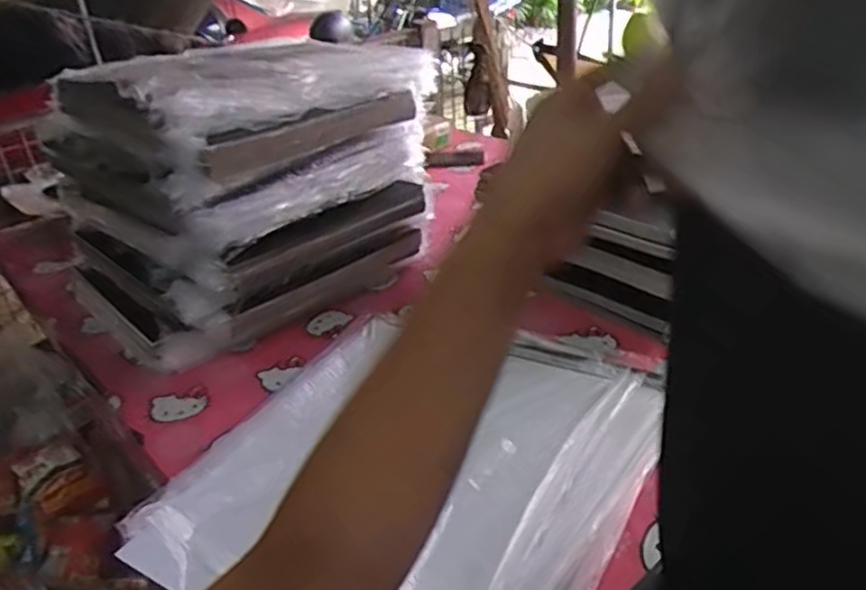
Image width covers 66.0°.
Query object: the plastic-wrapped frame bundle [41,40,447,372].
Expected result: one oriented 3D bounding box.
[{"bbox_3d":[-0.329,-0.224,1.187,0.598,0.369,0.474,-30,39,-35],"label":"plastic-wrapped frame bundle"}]

